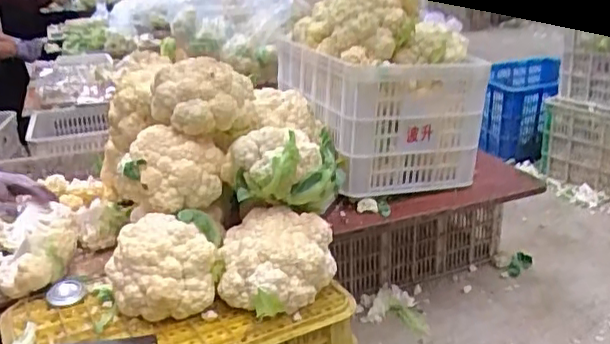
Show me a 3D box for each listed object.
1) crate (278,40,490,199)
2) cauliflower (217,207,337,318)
[{"bbox_3d":[0.168,-0.148,1.483,0.342,0.277,0.389,-11,25,-22],"label":"crate"},{"bbox_3d":[-0.046,0.142,0.994,0.187,0.111,0.159,-3,23,-2],"label":"cauliflower"}]

